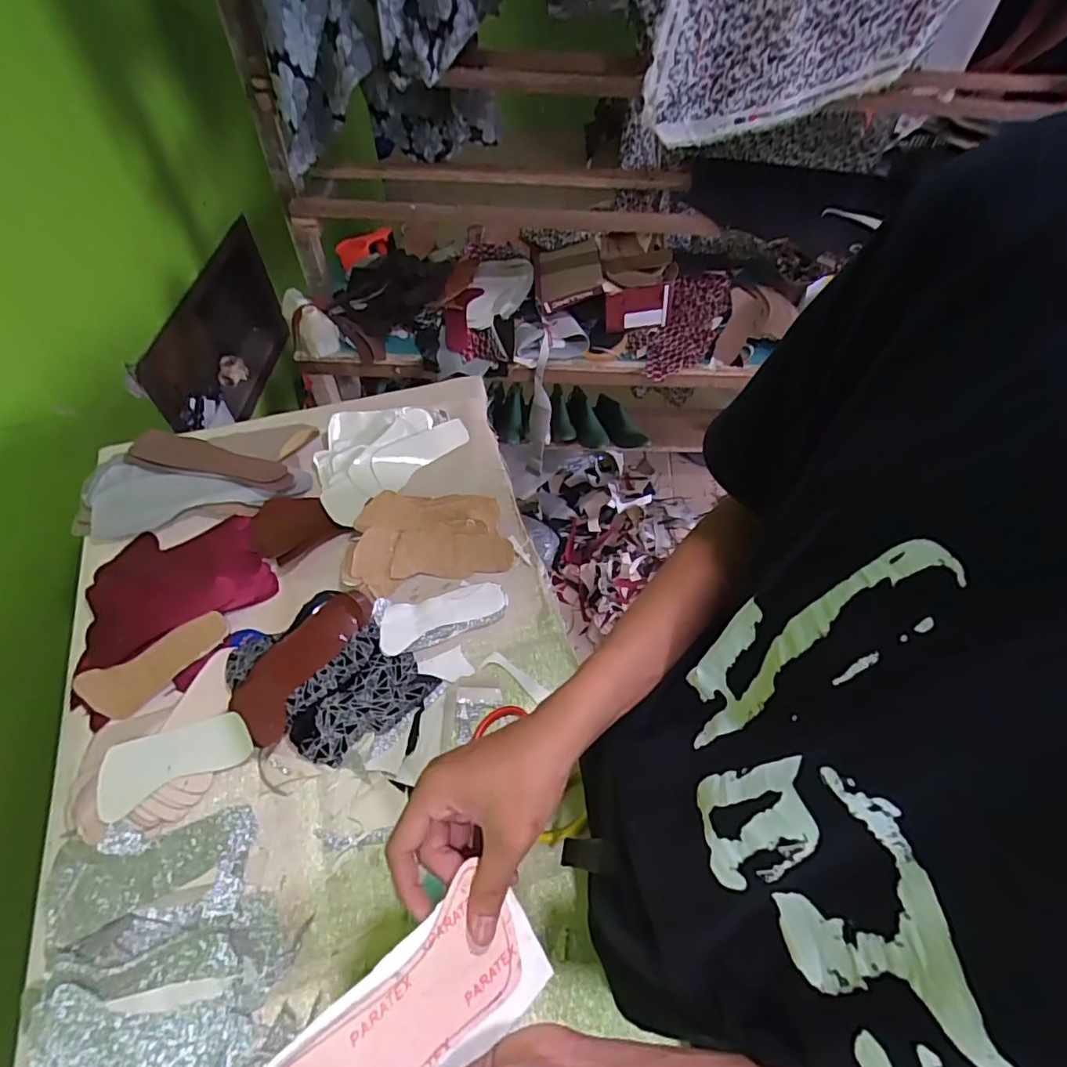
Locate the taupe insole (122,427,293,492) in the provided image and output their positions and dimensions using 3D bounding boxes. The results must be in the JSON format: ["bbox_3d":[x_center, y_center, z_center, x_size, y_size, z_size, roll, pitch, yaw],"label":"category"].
[{"bbox_3d":[-0.476,-0.114,0.855,0.231,0.012,0.086,11,45,-4],"label":"taupe insole"}]

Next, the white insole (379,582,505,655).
[{"bbox_3d":[-0.120,0.102,0.748,0.166,0.012,0.065,-19,58,-13],"label":"white insole"}]

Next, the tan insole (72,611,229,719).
[{"bbox_3d":[-0.457,0.163,0.693,0.169,0.015,0.066,-27,90,-18],"label":"tan insole"}]

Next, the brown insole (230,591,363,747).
[{"bbox_3d":[-0.283,0.152,0.685,0.068,0.032,0.189,22,58,14],"label":"brown insole"}]

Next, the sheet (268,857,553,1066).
[{"bbox_3d":[-0.070,0.274,0.306,0.170,0.012,0.081,-33,80,-38],"label":"sheet"}]

